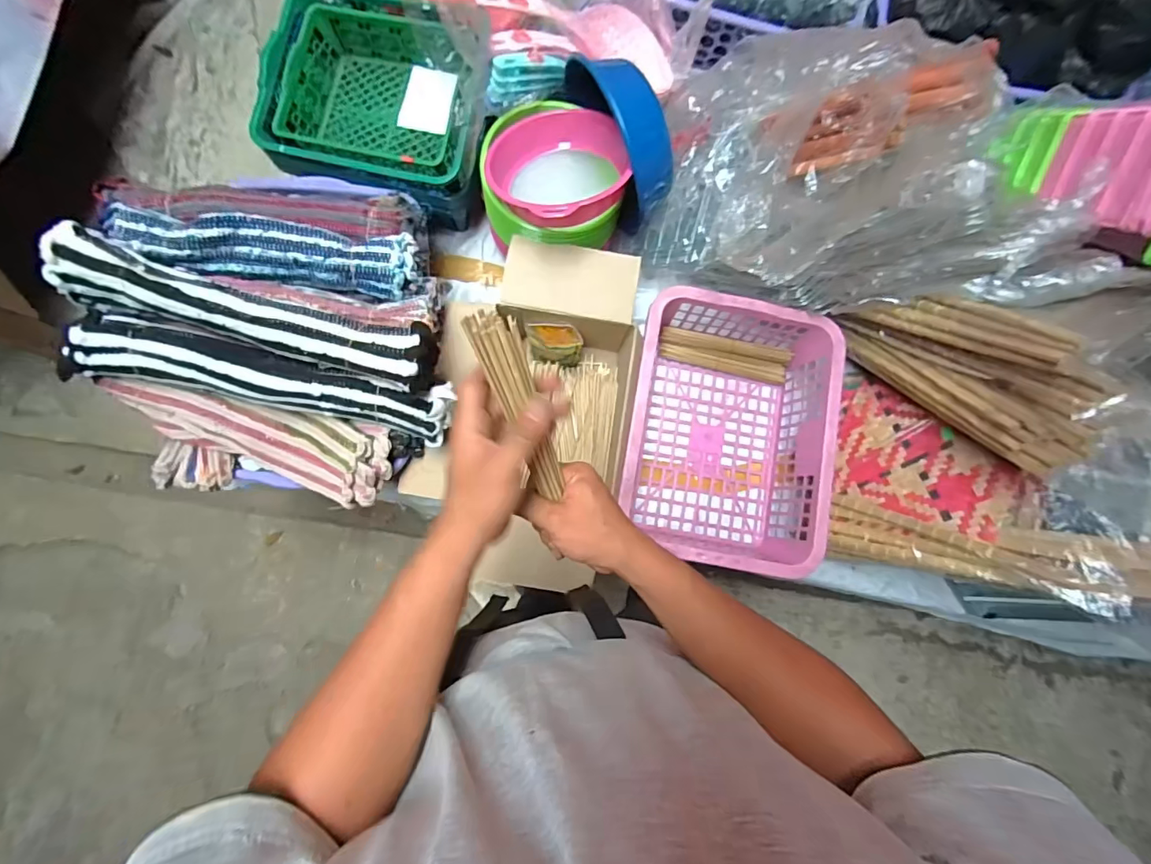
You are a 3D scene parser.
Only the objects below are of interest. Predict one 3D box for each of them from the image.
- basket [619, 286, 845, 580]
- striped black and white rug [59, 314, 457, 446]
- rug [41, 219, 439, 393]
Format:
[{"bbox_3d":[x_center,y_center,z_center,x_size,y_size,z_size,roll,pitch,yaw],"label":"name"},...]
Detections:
[{"bbox_3d":[0.236,0.002,0.798,0.307,0.150,0.396,10,84,-2],"label":"basket"},{"bbox_3d":[-0.375,-0.064,0.608,0.428,0.091,0.074,11,84,-1],"label":"striped black and white rug"},{"bbox_3d":[-0.368,-0.136,0.561,0.413,0.072,0.073,15,84,-1],"label":"rug"}]

